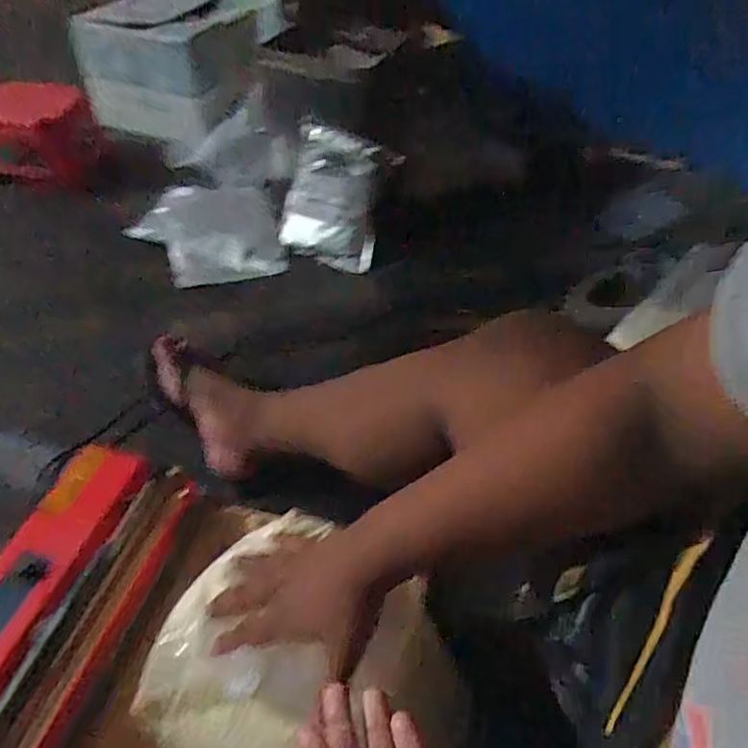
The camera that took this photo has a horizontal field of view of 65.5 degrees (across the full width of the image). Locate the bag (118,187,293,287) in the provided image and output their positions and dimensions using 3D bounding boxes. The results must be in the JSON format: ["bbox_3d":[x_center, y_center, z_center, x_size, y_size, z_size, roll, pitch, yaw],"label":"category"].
[{"bbox_3d":[-0.330,-0.283,1.152,0.288,0.079,0.240,-7,48,-11],"label":"bag"}]

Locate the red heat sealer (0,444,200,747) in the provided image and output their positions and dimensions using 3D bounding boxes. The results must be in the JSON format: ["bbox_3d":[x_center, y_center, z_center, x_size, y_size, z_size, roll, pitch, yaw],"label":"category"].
[{"bbox_3d":[-0.355,0.269,0.597,0.145,0.099,0.423,14,47,9],"label":"red heat sealer"}]

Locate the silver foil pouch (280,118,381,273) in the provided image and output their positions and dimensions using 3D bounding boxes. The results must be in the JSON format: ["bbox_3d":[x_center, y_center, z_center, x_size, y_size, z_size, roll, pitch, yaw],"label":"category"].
[{"bbox_3d":[-0.081,-0.342,1.125,0.196,0.251,0.059,17,17,17],"label":"silver foil pouch"}]

